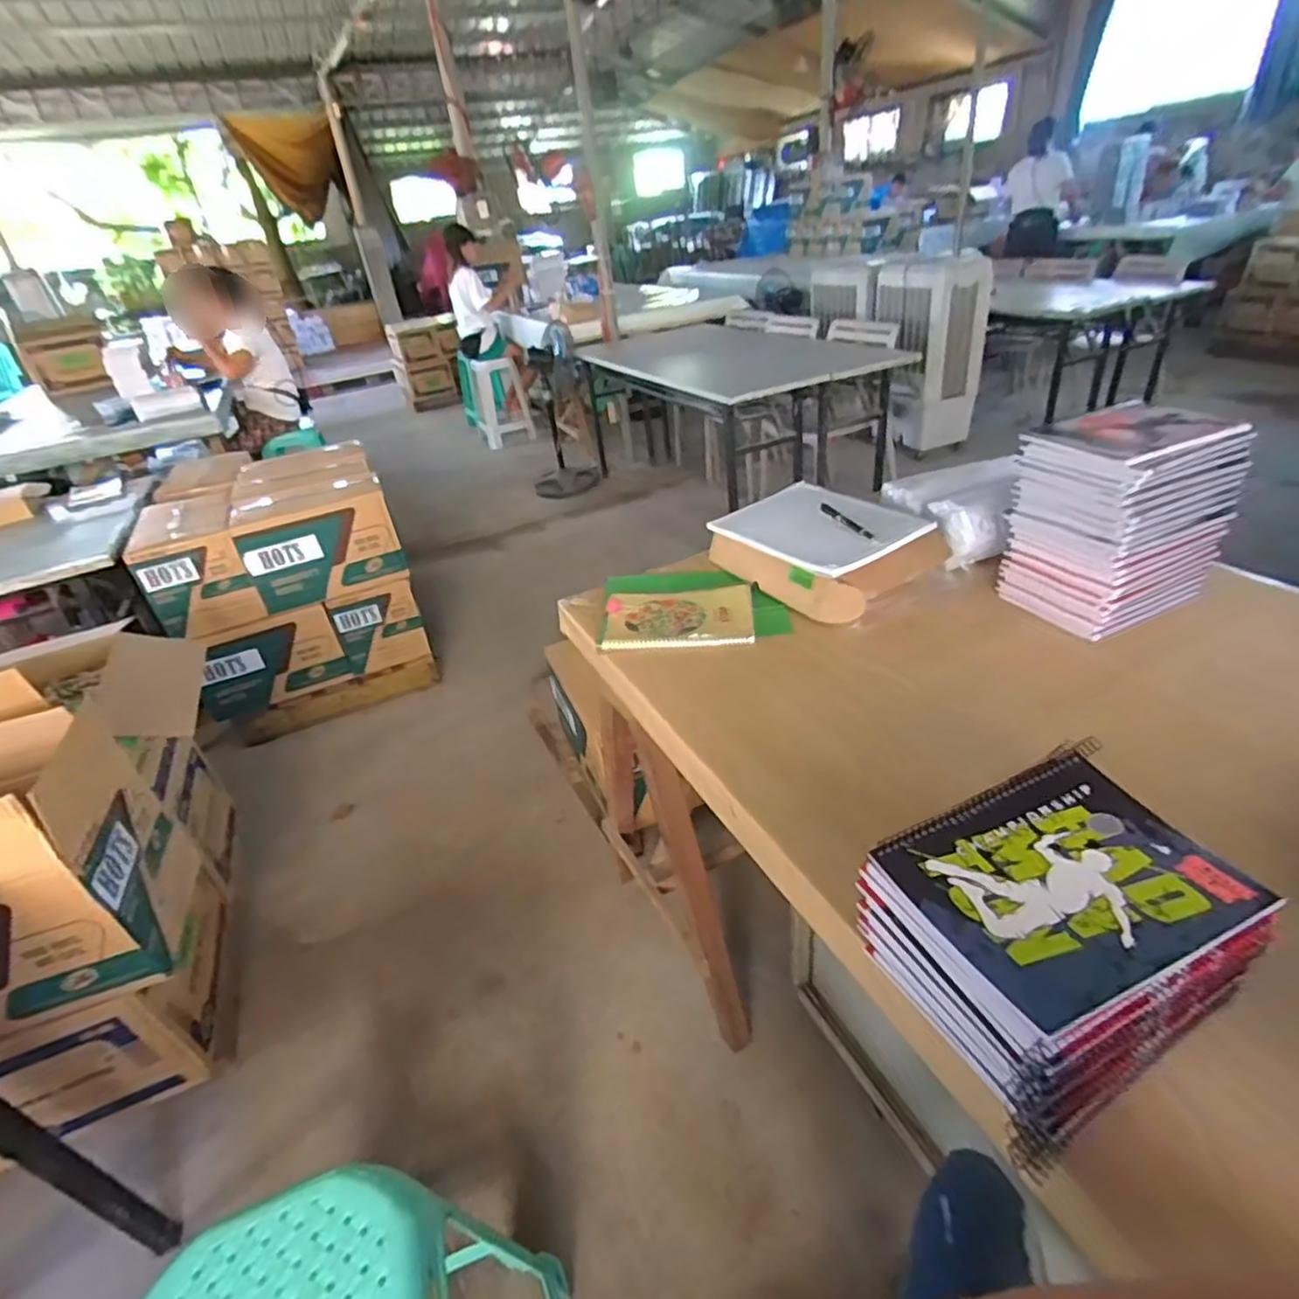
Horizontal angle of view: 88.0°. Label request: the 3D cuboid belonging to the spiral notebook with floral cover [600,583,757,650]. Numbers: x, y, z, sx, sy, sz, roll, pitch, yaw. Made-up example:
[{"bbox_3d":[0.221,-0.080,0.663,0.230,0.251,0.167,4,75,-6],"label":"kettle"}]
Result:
[{"bbox_3d":[0.045,-0.050,0.990,0.212,0.012,0.158,-2,35,4],"label":"spiral notebook with floral cover"}]

